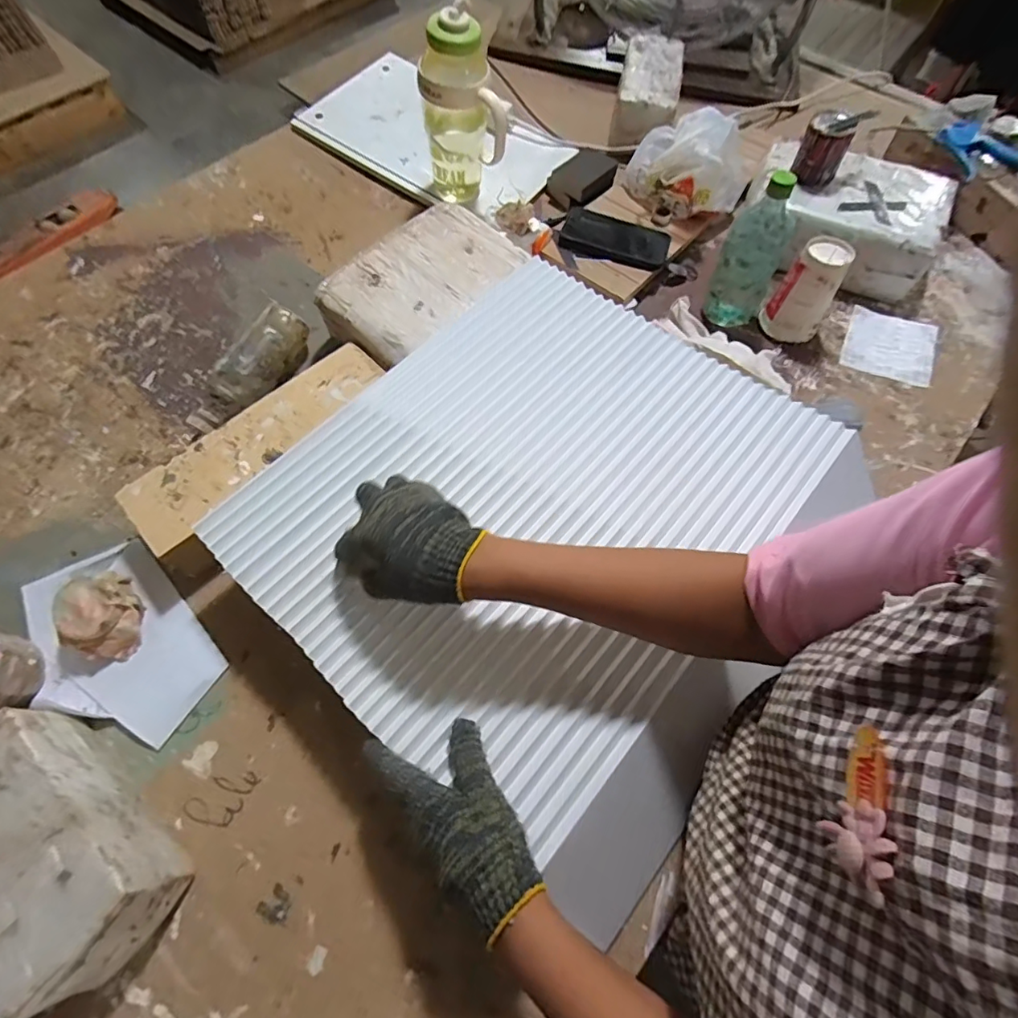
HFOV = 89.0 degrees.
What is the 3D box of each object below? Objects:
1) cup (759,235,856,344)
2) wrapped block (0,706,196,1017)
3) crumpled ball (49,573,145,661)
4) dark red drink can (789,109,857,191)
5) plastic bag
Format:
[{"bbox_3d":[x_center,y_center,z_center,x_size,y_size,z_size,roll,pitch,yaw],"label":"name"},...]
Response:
[{"bbox_3d":[0.430,-0.314,0.742,0.076,0.125,0.072,0,66,-1],"label":"cup"},{"bbox_3d":[-0.408,0.303,0.464,0.227,0.093,0.112,38,71,15],"label":"wrapped block"},{"bbox_3d":[-0.453,0.118,0.575,0.070,0.056,0.094,-18,67,-9],"label":"crumpled ball"},{"bbox_3d":[0.462,-0.527,0.763,0.066,0.077,0.057,23,68,12],"label":"dark red drink can"},{"bbox_3d":[0.294,-0.563,0.839,0.196,0.104,0.170,15,66,6],"label":"plastic bag"}]

